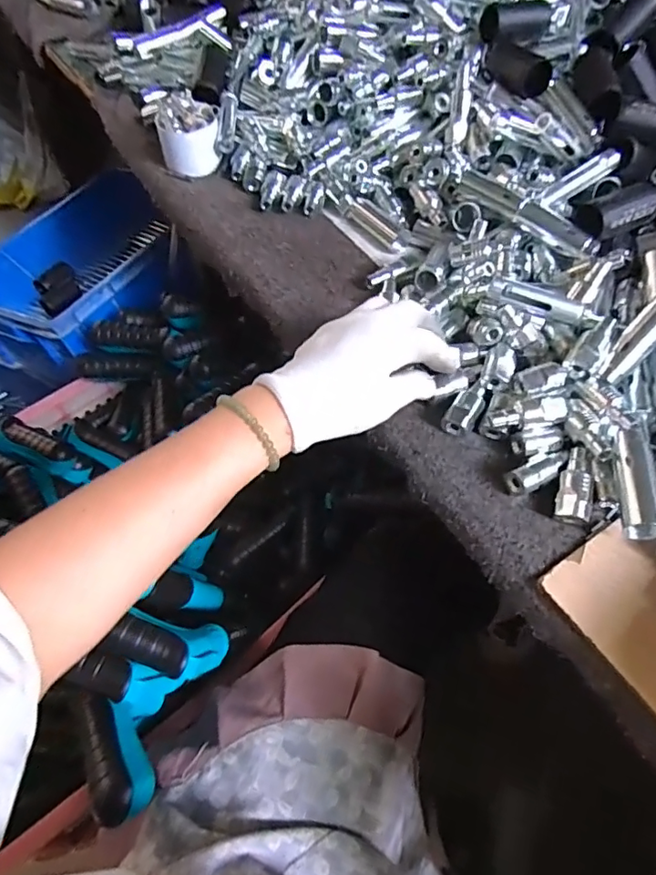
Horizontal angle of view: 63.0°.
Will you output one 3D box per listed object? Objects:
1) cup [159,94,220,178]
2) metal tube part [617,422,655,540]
[{"bbox_3d":[-0.150,-0.323,0.578,0.063,0.059,0.058,-4,57,-3],"label":"cup"},{"bbox_3d":[0.201,0.028,0.352,0.022,0.026,0.079,8,57,5],"label":"metal tube part"}]

